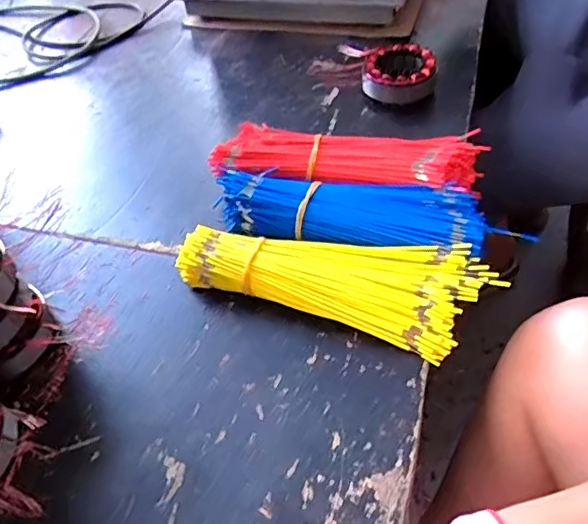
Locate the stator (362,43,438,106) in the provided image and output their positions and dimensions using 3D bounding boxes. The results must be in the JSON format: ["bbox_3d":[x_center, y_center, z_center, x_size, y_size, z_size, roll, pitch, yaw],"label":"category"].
[{"bbox_3d":[0.127,-0.224,0.686,0.085,0.044,0.082,7,50,12],"label":"stator"}]

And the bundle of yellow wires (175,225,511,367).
[{"bbox_3d":[0.033,0.010,0.490,0.263,0.041,0.091,14,52,18],"label":"bundle of yellow wires"}]

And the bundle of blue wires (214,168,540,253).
[{"bbox_3d":[0.055,-0.043,0.531,0.258,0.050,0.079,7,50,12],"label":"bundle of blue wires"}]

